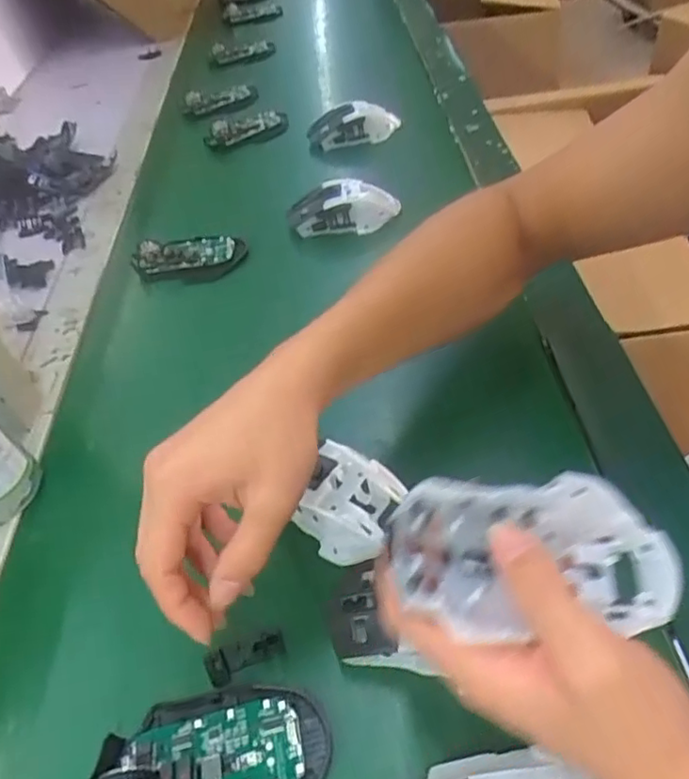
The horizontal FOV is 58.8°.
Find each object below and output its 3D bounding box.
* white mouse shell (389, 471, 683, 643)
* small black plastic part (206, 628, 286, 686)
[{"bbox_3d":[0.078,0.075,0.260,0.114,0.043,0.061,0,47,1],"label":"white mouse shell"},{"bbox_3d":[-0.055,0.147,0.336,0.043,0.009,0.017,-14,47,-7],"label":"small black plastic part"}]

